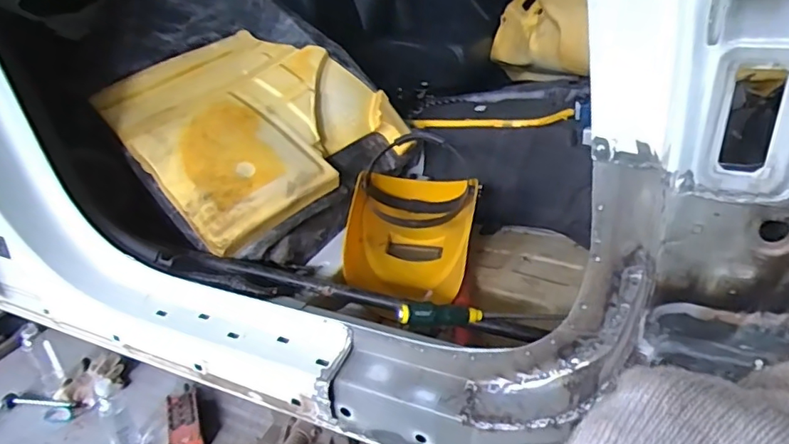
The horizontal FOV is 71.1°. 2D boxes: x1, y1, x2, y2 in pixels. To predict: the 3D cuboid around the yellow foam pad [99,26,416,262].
[{"bbox_3d":[-0.296,-0.228,1.180,0.509,0.067,0.523,-32,62,-22],"label":"yellow foam pad"}]

